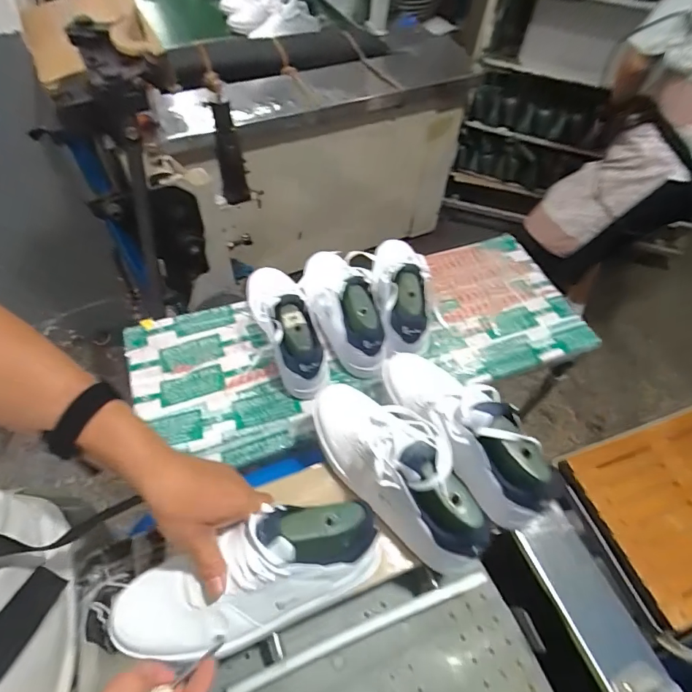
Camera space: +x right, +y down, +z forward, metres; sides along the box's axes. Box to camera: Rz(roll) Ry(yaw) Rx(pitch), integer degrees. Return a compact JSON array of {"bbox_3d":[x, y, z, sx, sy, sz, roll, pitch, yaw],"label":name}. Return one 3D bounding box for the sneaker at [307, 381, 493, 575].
[{"bbox_3d":[0.056,0.144,0.537,0.116,0.117,0.281,-23,60,-17],"label":"sneaker"}]

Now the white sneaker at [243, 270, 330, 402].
[{"bbox_3d":[-0.110,-0.051,0.760,0.096,0.127,0.281,-16,58,-13],"label":"white sneaker"}]

